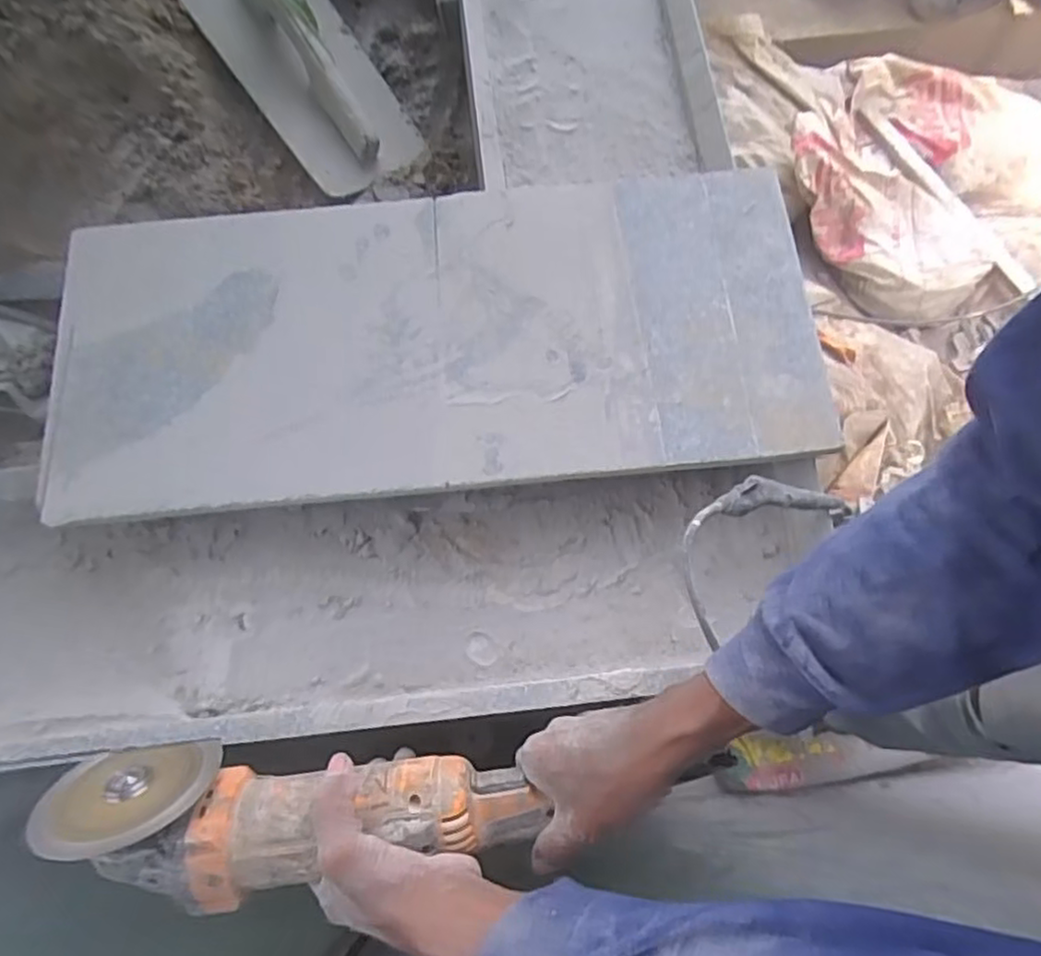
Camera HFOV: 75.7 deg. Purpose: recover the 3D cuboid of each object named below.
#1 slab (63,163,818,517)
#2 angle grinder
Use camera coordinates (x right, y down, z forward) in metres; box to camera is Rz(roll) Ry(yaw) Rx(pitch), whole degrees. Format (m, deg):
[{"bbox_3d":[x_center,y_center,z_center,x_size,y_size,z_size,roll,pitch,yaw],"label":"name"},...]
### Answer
[{"bbox_3d":[-0.067,-0.115,0.532,0.587,0.015,0.255,-5,73,-1],"label":"slab"},{"bbox_3d":[-0.141,0.217,0.420,0.299,0.068,0.088,0,73,-3],"label":"angle grinder"}]

